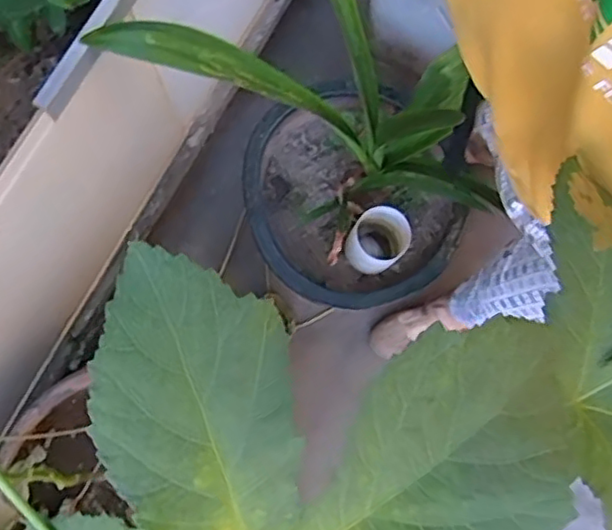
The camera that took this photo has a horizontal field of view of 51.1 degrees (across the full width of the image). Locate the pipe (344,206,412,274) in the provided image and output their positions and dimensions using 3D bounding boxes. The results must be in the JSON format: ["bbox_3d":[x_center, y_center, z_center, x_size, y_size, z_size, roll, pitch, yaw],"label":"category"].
[{"bbox_3d":[0.127,-0.042,1.147,0.099,0.096,0.103,0,76,0],"label":"pipe"}]

